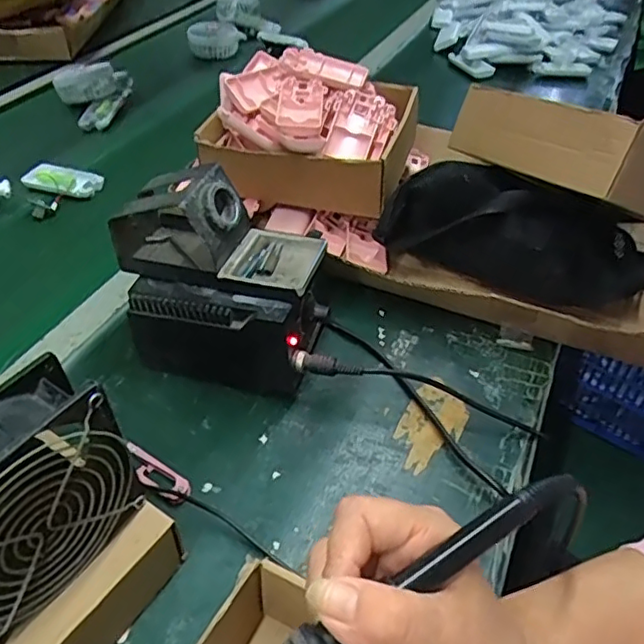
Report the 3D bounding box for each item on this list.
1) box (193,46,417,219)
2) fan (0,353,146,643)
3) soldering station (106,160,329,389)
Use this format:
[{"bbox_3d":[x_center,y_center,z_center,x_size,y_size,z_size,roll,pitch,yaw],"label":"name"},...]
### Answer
[{"bbox_3d":[-0.013,-0.216,0.675,0.208,0.105,0.179,13,44,9],"label":"box"},{"bbox_3d":[-0.159,0.097,0.314,0.042,0.113,0.118,28,48,23],"label":"fan"},{"bbox_3d":[-0.085,-0.036,0.510,0.171,0.159,0.110,13,44,8],"label":"soldering station"}]

